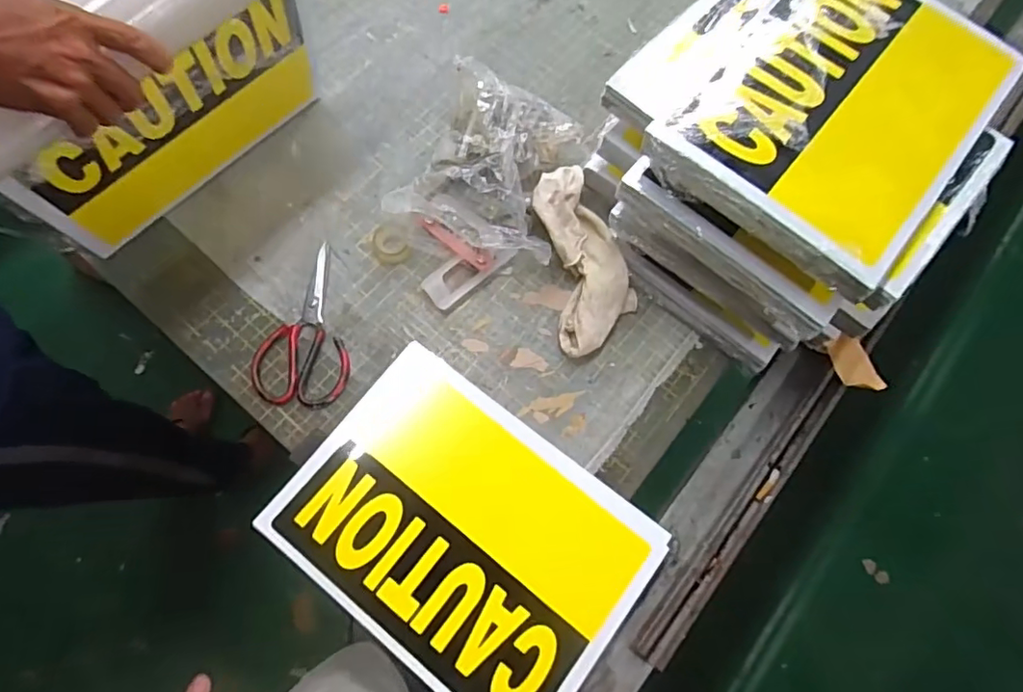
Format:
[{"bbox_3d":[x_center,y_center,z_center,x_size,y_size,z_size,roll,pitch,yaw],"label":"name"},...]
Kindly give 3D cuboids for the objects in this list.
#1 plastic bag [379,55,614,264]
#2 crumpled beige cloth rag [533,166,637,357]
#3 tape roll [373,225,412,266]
[{"bbox_3d":[-0.006,-0.213,0.714,0.188,0.123,0.246,23,69,6],"label":"plastic bag"},{"bbox_3d":[0.093,-0.107,0.706,0.099,0.082,0.223,-11,70,-7],"label":"crumpled beige cloth rag"},{"bbox_3d":[-0.154,-0.130,0.733,0.048,0.024,0.049,1,69,-3],"label":"tape roll"}]

